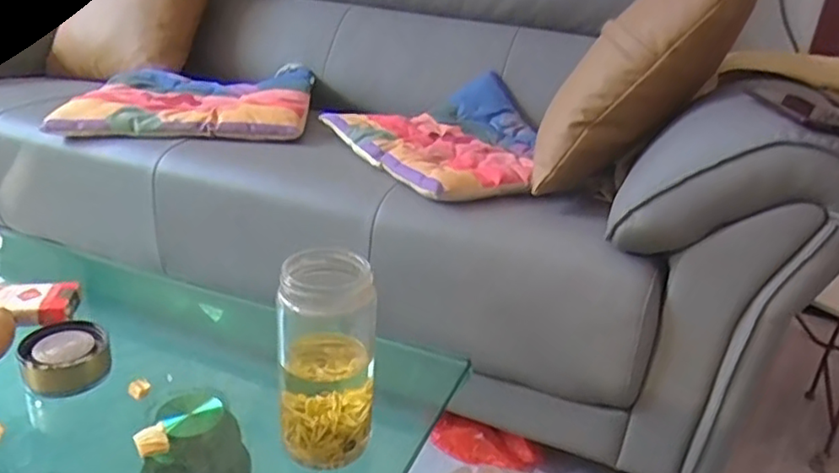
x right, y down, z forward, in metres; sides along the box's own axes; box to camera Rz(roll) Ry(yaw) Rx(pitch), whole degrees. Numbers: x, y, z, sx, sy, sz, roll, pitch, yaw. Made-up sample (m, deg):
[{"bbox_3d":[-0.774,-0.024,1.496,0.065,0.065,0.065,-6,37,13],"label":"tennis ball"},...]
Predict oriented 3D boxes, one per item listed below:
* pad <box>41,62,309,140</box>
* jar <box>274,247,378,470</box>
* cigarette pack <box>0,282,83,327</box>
[{"bbox_3d":[-0.425,-0.271,1.265,0.430,0.059,0.390,3,25,-4],"label":"pad"},{"bbox_3d":[-0.066,0.088,0.474,0.063,0.142,0.068,4,25,-2],"label":"jar"},{"bbox_3d":[-0.382,0.063,0.626,0.093,0.019,0.053,2,25,-6],"label":"cigarette pack"}]

